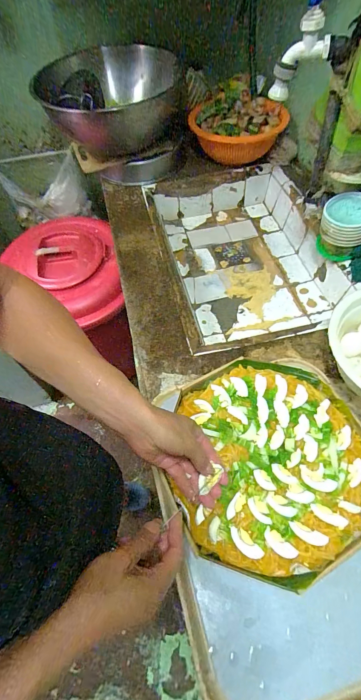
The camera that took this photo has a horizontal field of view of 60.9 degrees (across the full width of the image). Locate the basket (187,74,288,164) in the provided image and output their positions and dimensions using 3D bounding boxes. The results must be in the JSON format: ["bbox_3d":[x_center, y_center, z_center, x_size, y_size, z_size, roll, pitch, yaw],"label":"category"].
[{"bbox_3d":[0.188,-0.728,0.989,0.294,0.149,0.269,15,60,13],"label":"basket"}]

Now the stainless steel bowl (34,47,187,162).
[{"bbox_3d":[-0.180,-0.714,0.900,0.338,0.198,0.358,3,58,6],"label":"stainless steel bowl"}]

